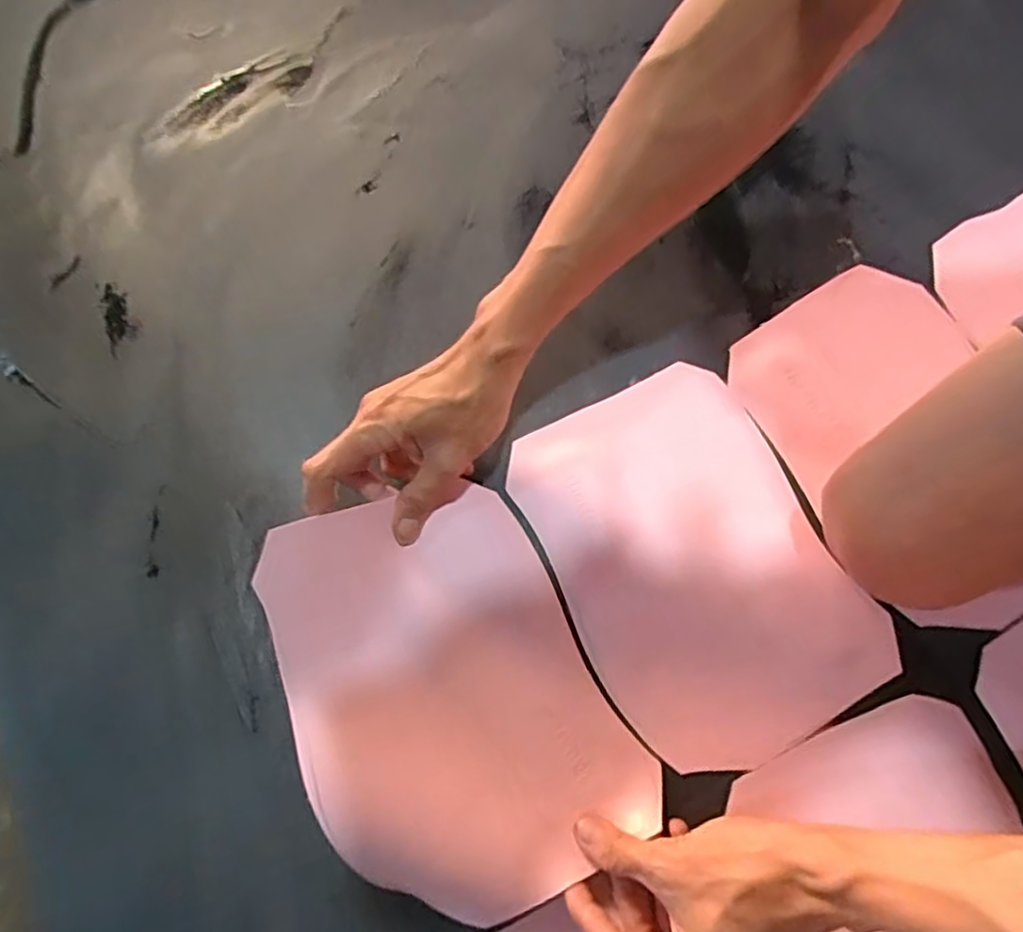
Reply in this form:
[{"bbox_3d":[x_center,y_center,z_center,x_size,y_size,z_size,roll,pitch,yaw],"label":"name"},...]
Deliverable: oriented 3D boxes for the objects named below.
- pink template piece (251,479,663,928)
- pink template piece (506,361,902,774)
[{"bbox_3d":[-0.039,0.138,0.409,0.182,0.032,0.249,-23,76,-22],"label":"pink template piece"},{"bbox_3d":[0.124,0.063,0.460,0.182,0.007,0.258,-26,72,-8],"label":"pink template piece"}]

